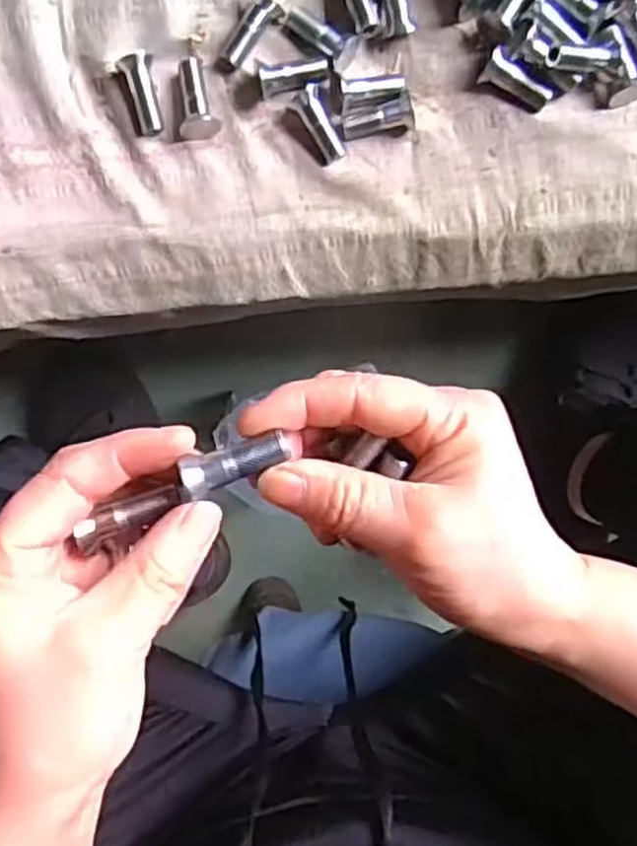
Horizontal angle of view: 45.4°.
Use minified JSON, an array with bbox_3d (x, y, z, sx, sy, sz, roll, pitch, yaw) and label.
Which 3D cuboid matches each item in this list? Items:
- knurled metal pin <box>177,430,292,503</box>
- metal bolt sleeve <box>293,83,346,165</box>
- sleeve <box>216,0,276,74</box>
[{"bbox_3d":[-0.026,0.013,0.244,0.038,0.012,0.011,-22,93,-12],"label":"knurled metal pin"},{"bbox_3d":[0.000,-0.145,0.369,0.013,0.010,0.036,-26,93,2],"label":"metal bolt sleeve"},{"bbox_3d":[-0.035,-0.186,0.367,0.010,0.009,0.038,39,93,-2],"label":"sleeve"}]

